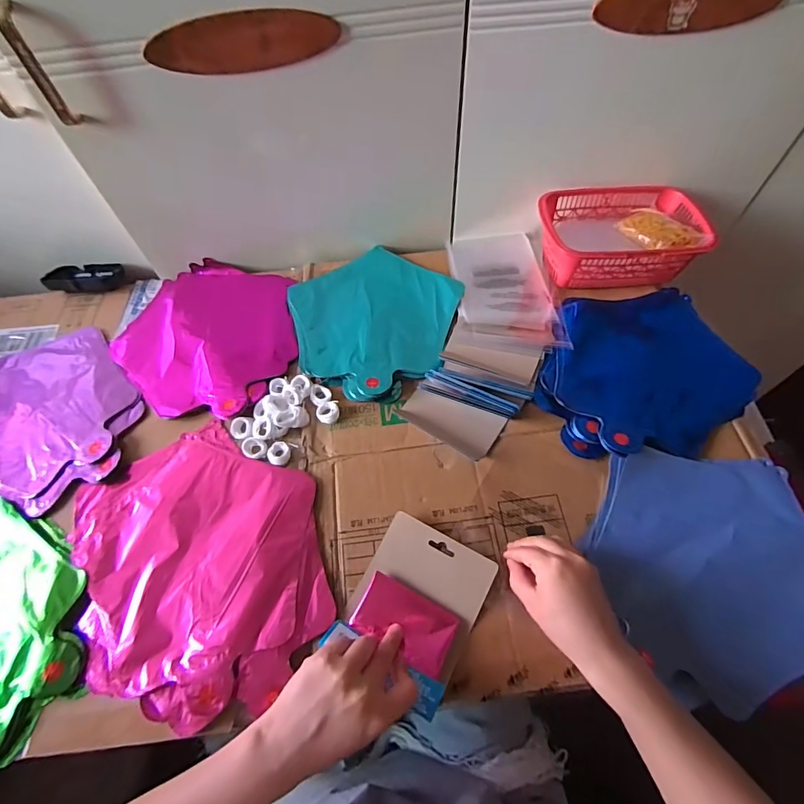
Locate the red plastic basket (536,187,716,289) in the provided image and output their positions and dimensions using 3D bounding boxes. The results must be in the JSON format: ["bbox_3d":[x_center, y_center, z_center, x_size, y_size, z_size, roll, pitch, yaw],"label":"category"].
[{"bbox_3d":[0.298,-0.233,0.617,0.207,0.073,0.141,-6,59,-2],"label":"red plastic basket"}]

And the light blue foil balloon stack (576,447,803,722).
[{"bbox_3d":[0.305,0.146,0.424,0.221,0.016,0.218,-20,60,-10],"label":"light blue foil balloon stack"}]

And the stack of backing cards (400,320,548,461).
[{"bbox_3d":[0.095,-0.031,0.530,0.119,0.031,0.188,26,63,16],"label":"stack of backing cards"}]

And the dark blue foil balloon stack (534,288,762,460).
[{"bbox_3d":[0.291,-0.044,0.530,0.241,0.025,0.228,1,59,2],"label":"dark blue foil balloon stack"}]

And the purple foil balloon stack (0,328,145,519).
[{"bbox_3d":[-0.447,0.016,0.532,0.231,0.014,0.248,-20,60,-10],"label":"purple foil balloon stack"}]

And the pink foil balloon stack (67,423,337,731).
[{"bbox_3d":[-0.200,0.157,0.440,0.231,0.012,0.273,-22,61,-11],"label":"pink foil balloon stack"}]

